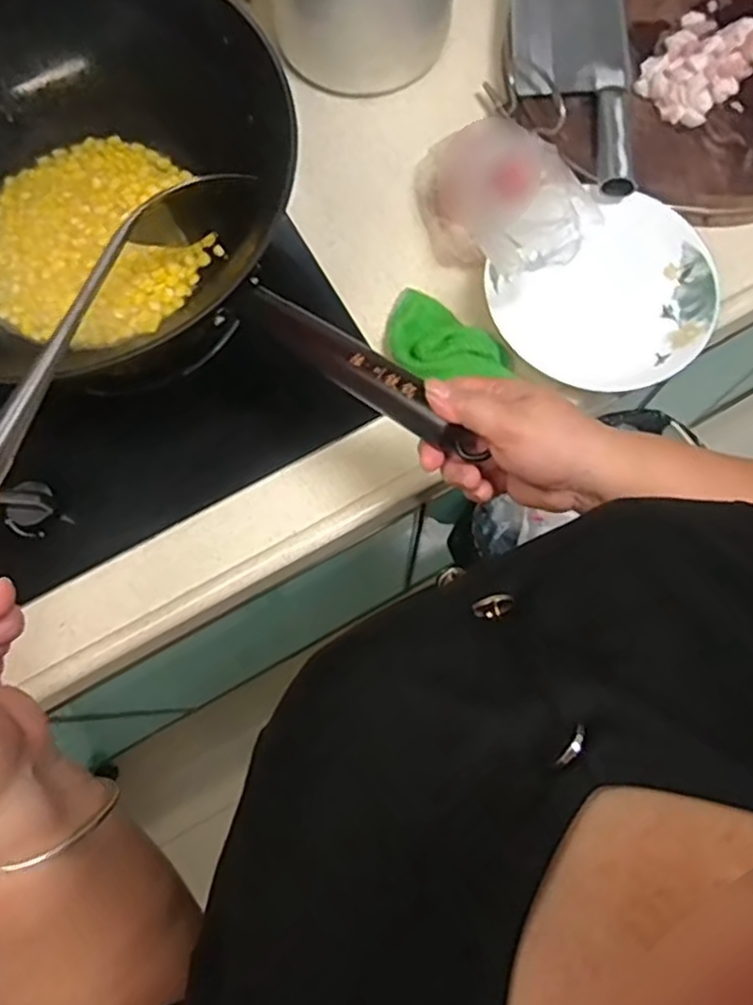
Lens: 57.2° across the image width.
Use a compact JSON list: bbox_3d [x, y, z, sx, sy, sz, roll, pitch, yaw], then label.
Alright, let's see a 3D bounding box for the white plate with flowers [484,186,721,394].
[{"bbox_3d":[0.209,-0.179,0.645,0.191,0.031,0.174,-7,75,28],"label":"white plate with flowers"}]

